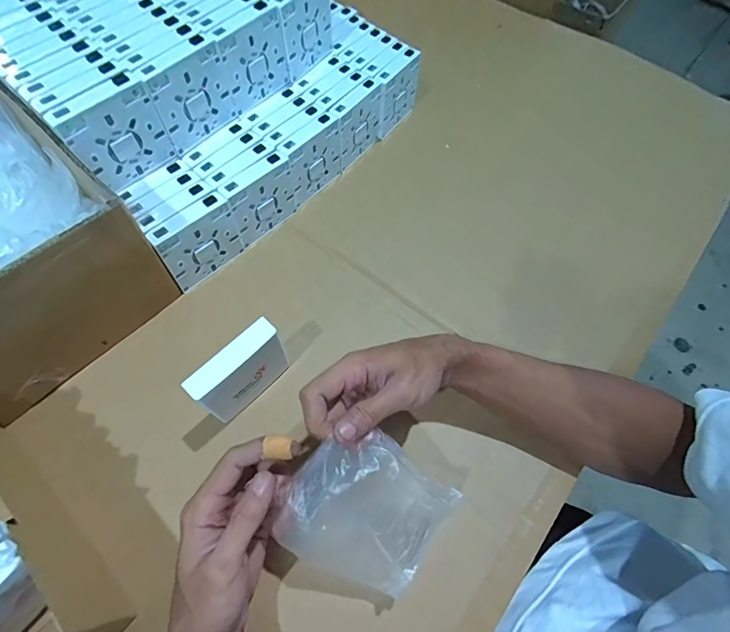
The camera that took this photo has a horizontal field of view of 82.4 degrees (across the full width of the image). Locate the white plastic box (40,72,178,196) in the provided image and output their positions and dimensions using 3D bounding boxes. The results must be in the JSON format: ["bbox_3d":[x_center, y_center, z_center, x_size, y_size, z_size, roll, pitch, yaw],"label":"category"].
[{"bbox_3d":[-0.238,-0.172,0.404,0.020,0.090,0.085,35,67,24],"label":"white plastic box"}]

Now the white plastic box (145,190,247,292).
[{"bbox_3d":[-0.179,-0.080,0.453,0.020,0.081,0.086,39,67,17],"label":"white plastic box"}]

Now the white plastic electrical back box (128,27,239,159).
[{"bbox_3d":[-0.182,-0.229,0.437,0.020,0.089,0.088,34,66,23],"label":"white plastic electrical back box"}]

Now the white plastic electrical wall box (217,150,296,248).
[{"bbox_3d":[-0.121,-0.134,0.485,0.019,0.081,0.086,38,67,17],"label":"white plastic electrical wall box"}]

